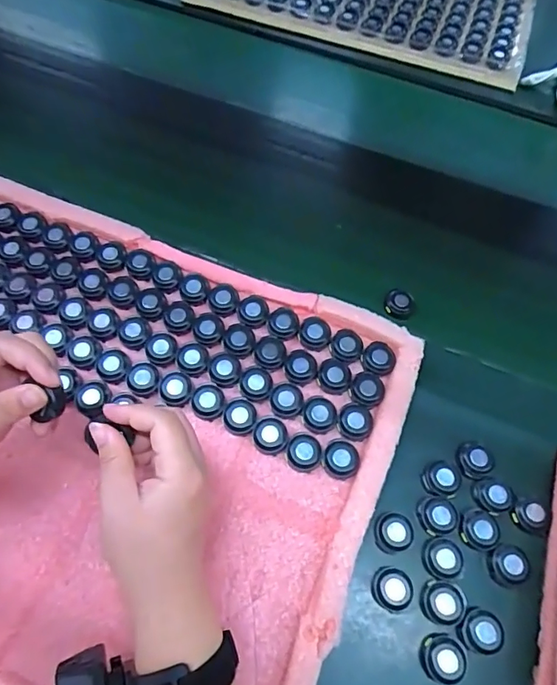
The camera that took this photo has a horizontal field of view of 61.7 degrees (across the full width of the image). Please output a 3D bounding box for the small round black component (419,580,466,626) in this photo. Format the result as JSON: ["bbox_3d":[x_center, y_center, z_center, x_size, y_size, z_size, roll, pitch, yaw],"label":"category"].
[{"bbox_3d":[0.122,0.193,0.346,0.030,0.009,0.028,0,67,-1],"label":"small round black component"}]

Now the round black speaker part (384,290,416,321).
[{"bbox_3d":[0.122,-0.038,0.467,0.028,0.010,0.029,1,62,-2],"label":"round black speaker part"}]

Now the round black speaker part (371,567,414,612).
[{"bbox_3d":[0.085,0.184,0.348,0.028,0.012,0.028,0,67,-1],"label":"round black speaker part"}]

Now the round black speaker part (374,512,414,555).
[{"bbox_3d":[0.091,0.150,0.367,0.027,0.014,0.030,13,67,4],"label":"round black speaker part"}]

